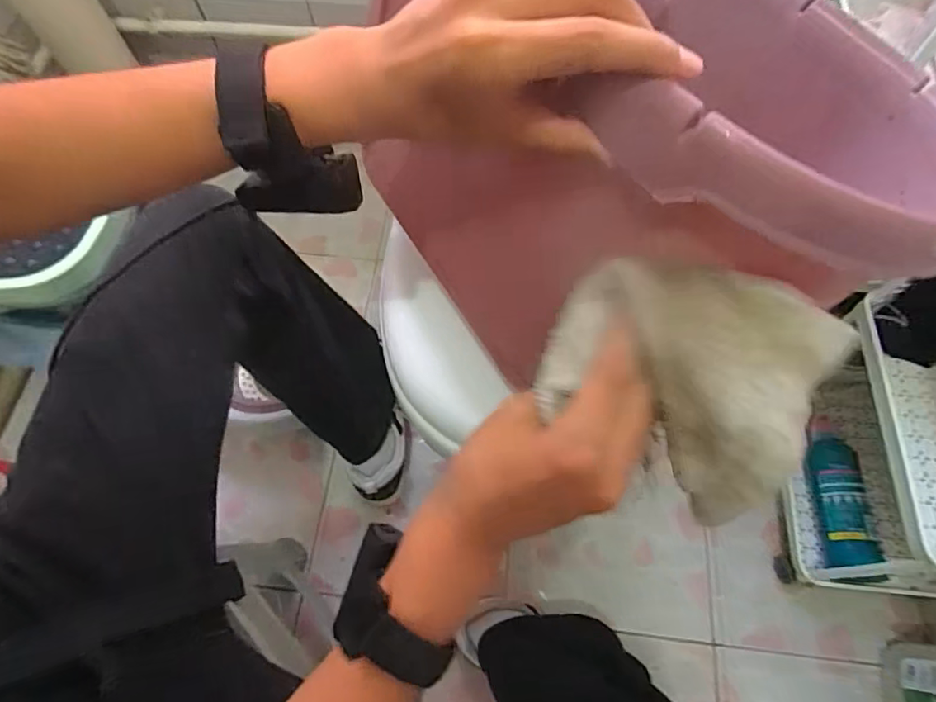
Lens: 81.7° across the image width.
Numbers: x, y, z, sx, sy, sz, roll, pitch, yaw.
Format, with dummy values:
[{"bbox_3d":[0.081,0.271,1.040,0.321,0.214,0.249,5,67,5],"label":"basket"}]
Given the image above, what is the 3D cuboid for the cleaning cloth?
[{"bbox_3d":[0.106,0.012,0.257,0.128,0.019,0.107,32,105,3],"label":"cleaning cloth"}]

